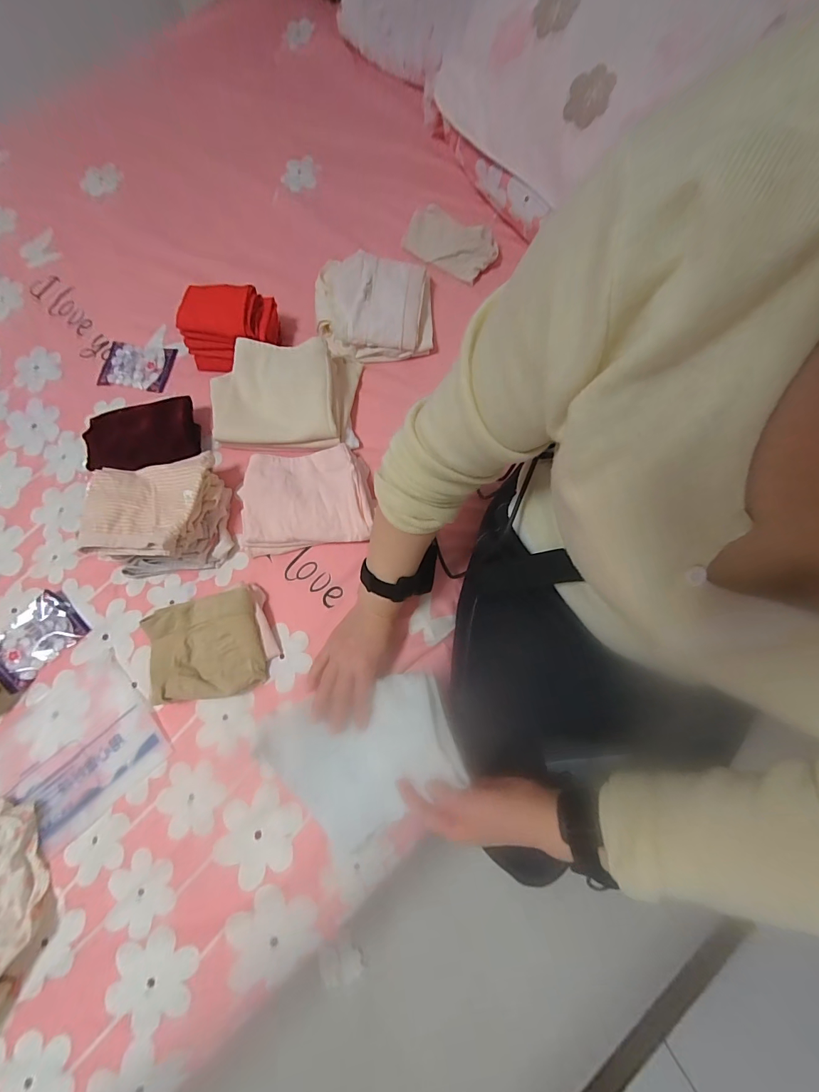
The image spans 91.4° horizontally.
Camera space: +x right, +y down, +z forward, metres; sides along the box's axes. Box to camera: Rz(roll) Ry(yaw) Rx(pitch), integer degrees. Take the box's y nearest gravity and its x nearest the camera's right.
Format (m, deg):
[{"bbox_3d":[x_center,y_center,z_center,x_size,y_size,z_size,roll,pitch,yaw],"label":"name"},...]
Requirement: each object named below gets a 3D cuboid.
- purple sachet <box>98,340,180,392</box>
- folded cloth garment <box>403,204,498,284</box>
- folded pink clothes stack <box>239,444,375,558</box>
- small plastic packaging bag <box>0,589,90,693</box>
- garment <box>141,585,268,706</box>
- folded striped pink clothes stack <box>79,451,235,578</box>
[{"bbox_3d":[-0.423,-0.282,0.625,0.106,0.014,0.075,5,75,1],"label":"purple sachet"},{"bbox_3d":[0.065,-0.487,0.646,0.147,0.047,0.086,38,78,9],"label":"folded cloth garment"},{"bbox_3d":[-0.136,-0.065,0.539,0.177,0.040,0.131,-7,75,-2],"label":"folded pink clothes stack"},{"bbox_3d":[-0.476,0.118,0.506,0.076,0.015,0.105,42,79,9],"label":"small plastic packaging bag"},{"bbox_3d":[-0.247,0.123,0.488,0.124,0.031,0.119,-13,76,-4],"label":"garment"},{"bbox_3d":[-0.320,-0.042,0.515,0.153,0.074,0.139,-8,75,-3],"label":"folded striped pink clothes stack"}]

